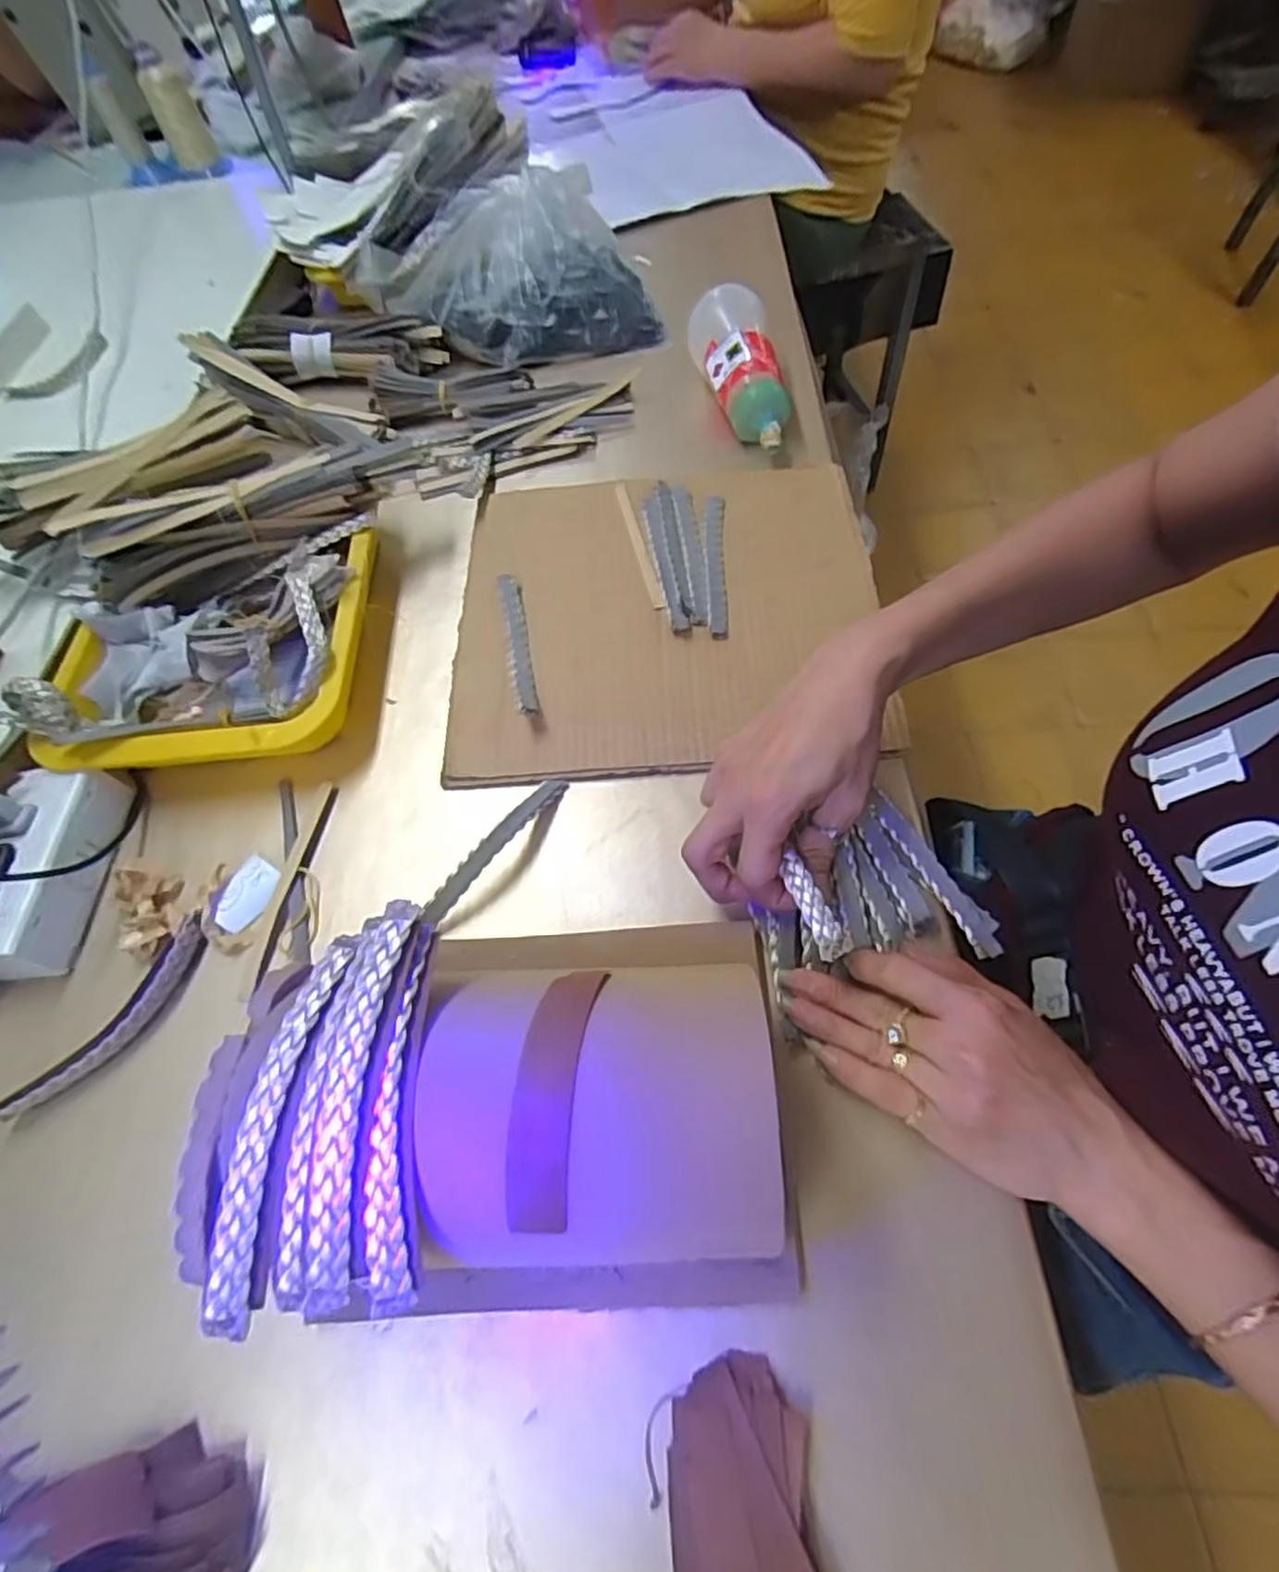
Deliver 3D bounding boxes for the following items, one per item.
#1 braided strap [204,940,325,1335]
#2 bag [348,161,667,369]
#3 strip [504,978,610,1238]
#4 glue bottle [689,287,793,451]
[{"bbox_3d":[-0.125,0.113,0.240,0.013,0.018,0.125,3,60,8],"label":"braided strap"},{"bbox_3d":[-0.129,-0.475,0.643,0.262,0.086,0.185,-15,59,-3],"label":"bag"},{"bbox_3d":[-0.030,0.106,0.248,0.021,0.030,0.087,4,60,8],"label":"strip"},{"bbox_3d":[0.082,-0.326,0.552,0.060,0.061,0.142,-10,61,-2],"label":"glue bottle"}]

